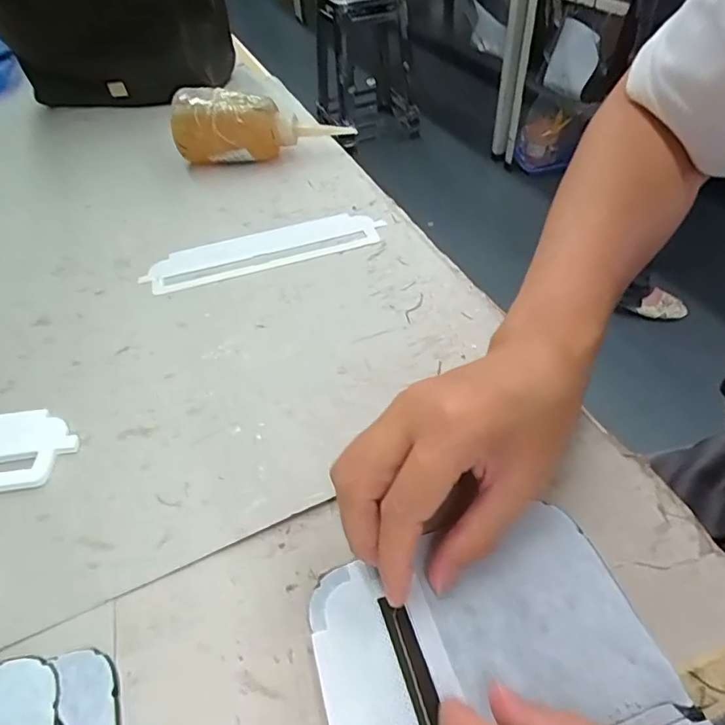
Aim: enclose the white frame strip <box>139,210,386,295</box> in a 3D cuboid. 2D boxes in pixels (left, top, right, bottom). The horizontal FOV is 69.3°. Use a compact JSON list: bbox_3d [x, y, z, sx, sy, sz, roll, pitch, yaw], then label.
[{"bbox_3d":[-0.079,-0.094,0.424,0.187,0.004,0.060,-15,47,-7],"label":"white frame strip"}]

